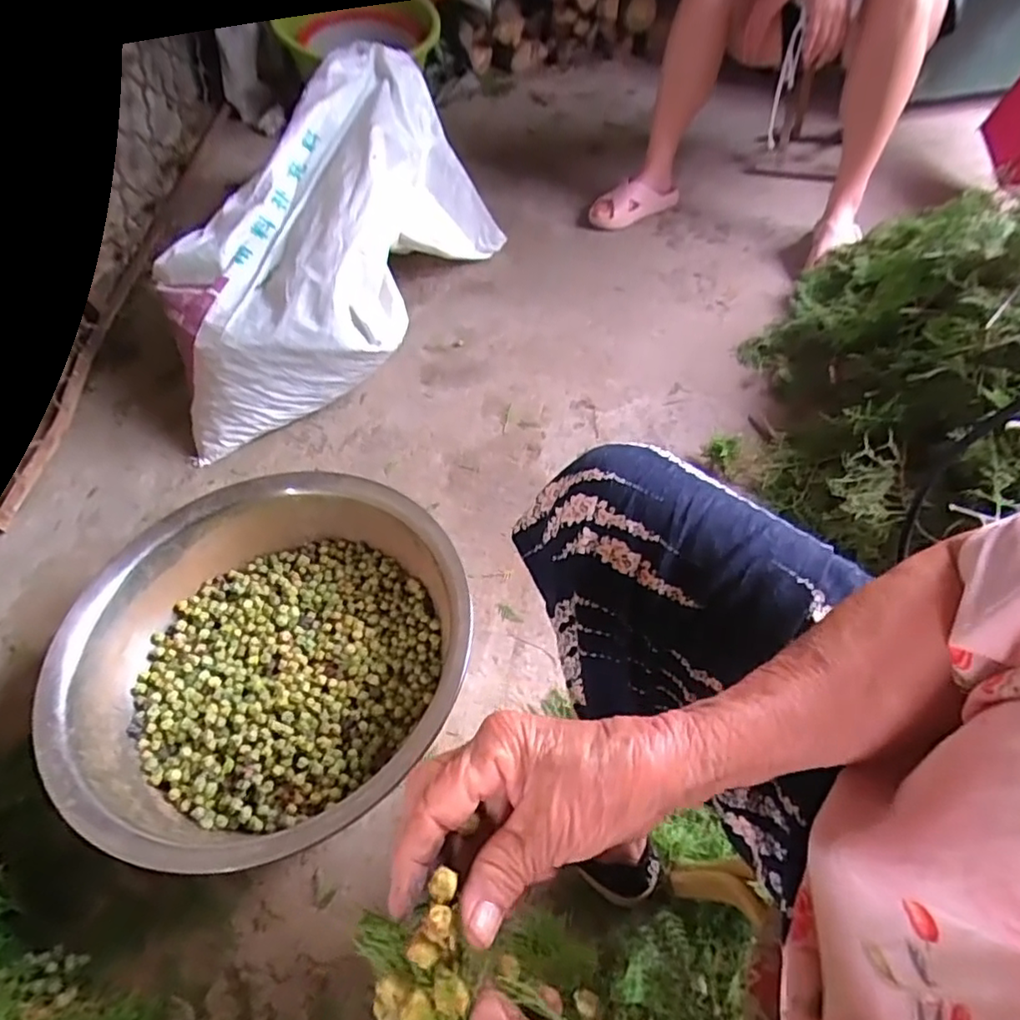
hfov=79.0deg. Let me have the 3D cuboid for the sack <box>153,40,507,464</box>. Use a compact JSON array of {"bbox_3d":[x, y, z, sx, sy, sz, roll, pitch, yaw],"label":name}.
[{"bbox_3d":[-0.315,-0.466,1.105,0.376,0.332,0.767,21,56,18],"label":"sack"}]

